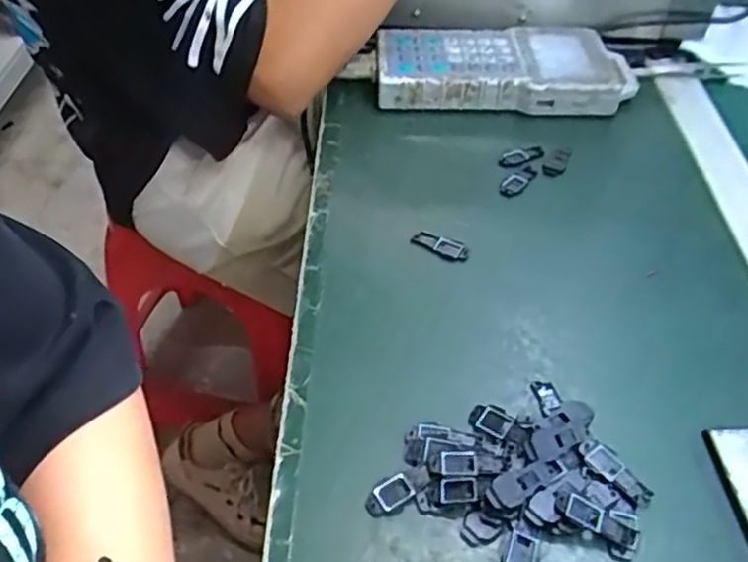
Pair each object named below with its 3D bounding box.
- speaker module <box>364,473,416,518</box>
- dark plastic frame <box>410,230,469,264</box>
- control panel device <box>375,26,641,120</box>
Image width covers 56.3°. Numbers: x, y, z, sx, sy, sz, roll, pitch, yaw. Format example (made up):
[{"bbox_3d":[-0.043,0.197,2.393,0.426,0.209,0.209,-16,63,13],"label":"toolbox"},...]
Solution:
[{"bbox_3d":[0.007,0.106,0.346,0.024,0.006,0.014,-23,51,-24],"label":"speaker module"},{"bbox_3d":[0.046,-0.023,0.475,0.040,0.012,0.009,23,49,17],"label":"dark plastic frame"},{"bbox_3d":[0.118,-0.190,0.618,0.229,0.042,0.104,3,46,-1],"label":"control panel device"}]

